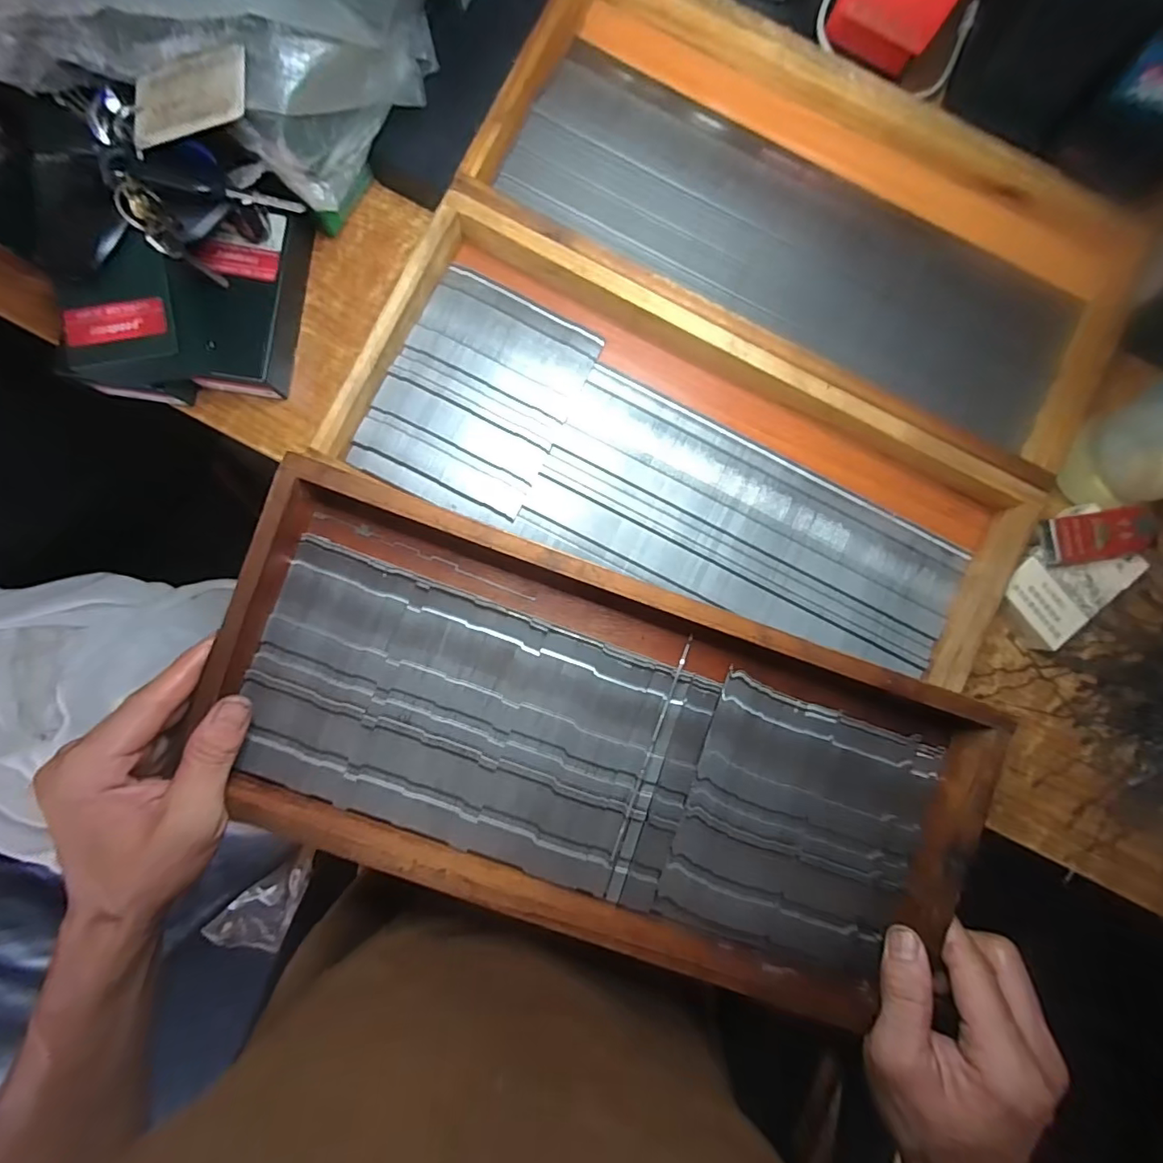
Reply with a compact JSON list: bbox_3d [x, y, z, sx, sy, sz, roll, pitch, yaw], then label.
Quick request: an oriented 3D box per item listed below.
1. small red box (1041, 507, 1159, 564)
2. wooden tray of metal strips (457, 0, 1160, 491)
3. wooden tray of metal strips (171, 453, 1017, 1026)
[{"bbox_3d":[0.335,-0.030,0.345,0.066,0.015,0.030,-9,88,-3],"label":"small red box"},{"bbox_3d":[0.158,-0.244,0.366,0.433,0.045,0.200,27,87,-1],"label":"wooden tray of metal strips"},{"bbox_3d":[0.009,0.094,0.302,0.419,0.037,0.185,21,85,-1],"label":"wooden tray of metal strips"}]

